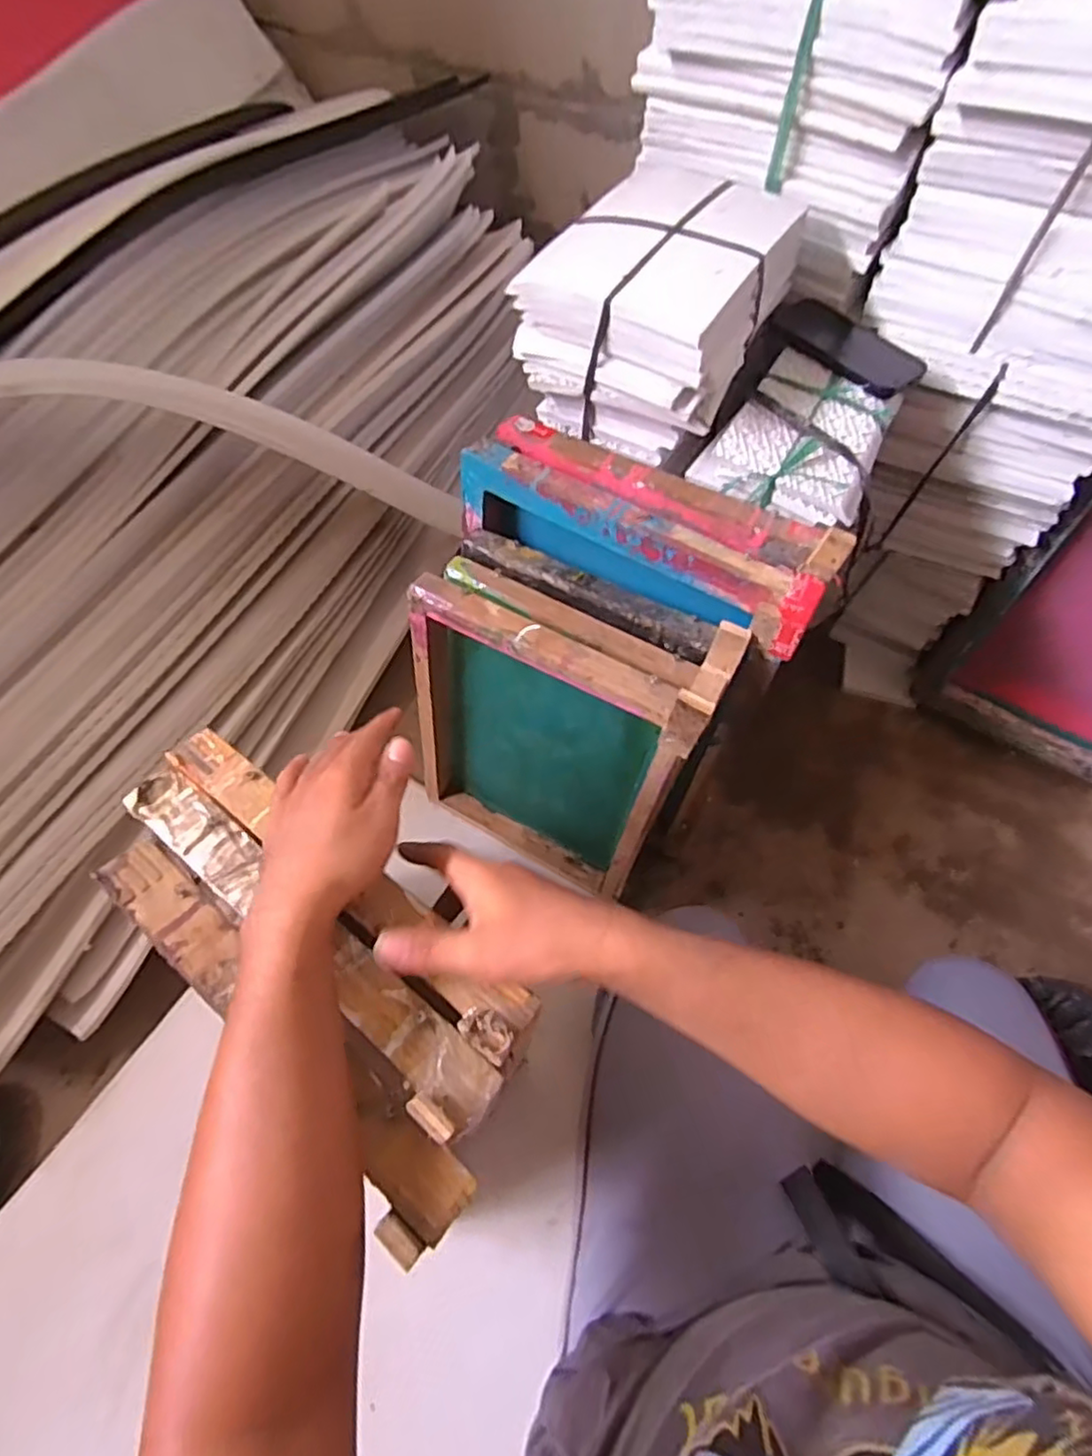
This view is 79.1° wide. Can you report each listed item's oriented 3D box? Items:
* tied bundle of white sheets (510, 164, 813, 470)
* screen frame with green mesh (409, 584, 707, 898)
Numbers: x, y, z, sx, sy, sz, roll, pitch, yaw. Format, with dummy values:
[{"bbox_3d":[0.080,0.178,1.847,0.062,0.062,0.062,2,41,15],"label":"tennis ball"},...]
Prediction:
[{"bbox_3d":[0.115,-0.433,0.690,0.206,0.151,0.259,24,64,11],"label":"tied bundle of white sheets"},{"bbox_3d":[-0.006,0.032,0.731,0.302,0.394,0.051,26,55,16],"label":"screen frame with green mesh"}]

